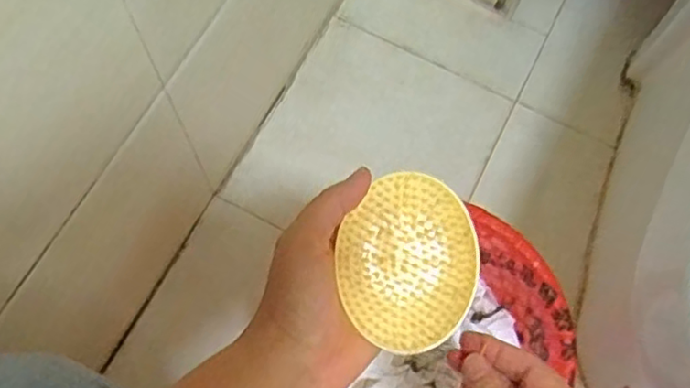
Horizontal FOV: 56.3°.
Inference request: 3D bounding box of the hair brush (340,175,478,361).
[{"bbox_3d":[0.035,0.038,0.360,0.072,0.026,0.092,10,84,1],"label":"hair brush"}]

